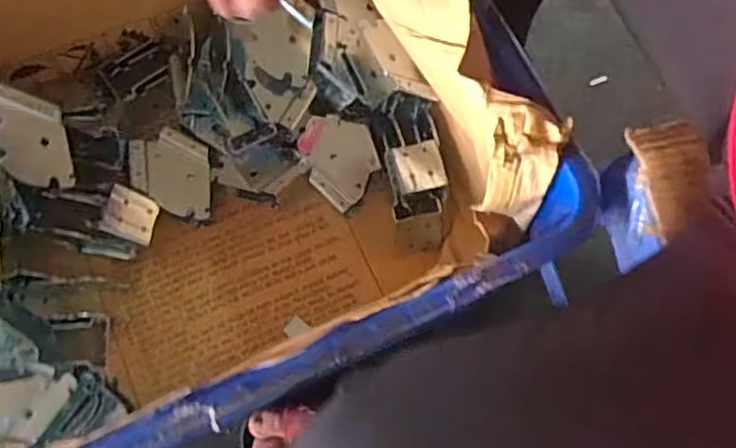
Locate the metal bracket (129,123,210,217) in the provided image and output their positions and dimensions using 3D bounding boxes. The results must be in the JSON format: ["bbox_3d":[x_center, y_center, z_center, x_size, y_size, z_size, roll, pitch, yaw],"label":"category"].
[{"bbox_3d":[-0.206,-0.053,0.654,0.079,0.010,0.094,-5,75,-3],"label":"metal bracket"}]

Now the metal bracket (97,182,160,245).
[{"bbox_3d":[-0.239,-0.009,0.637,0.051,0.007,0.047,25,76,-34],"label":"metal bracket"}]

